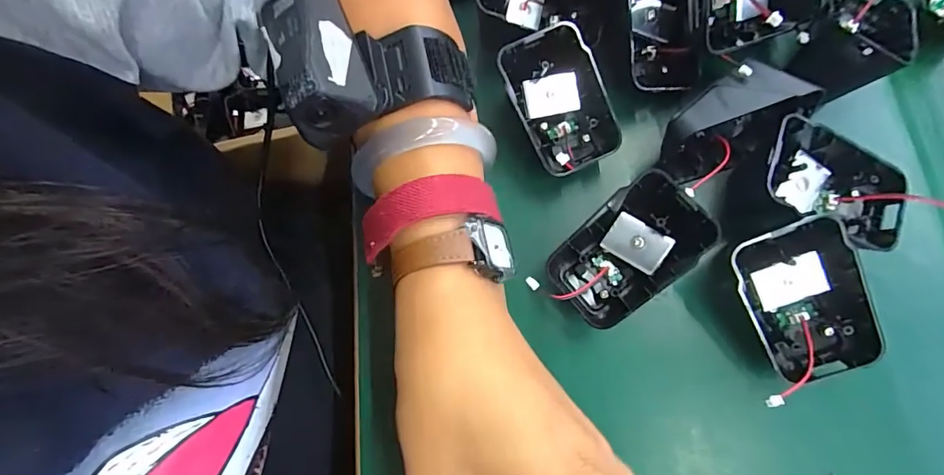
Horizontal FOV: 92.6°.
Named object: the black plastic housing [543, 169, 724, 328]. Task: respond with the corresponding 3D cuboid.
[{"bbox_3d":[0.072,0.008,0.210,0.046,0.018,0.072,48,110,9],"label":"black plastic housing"}]

